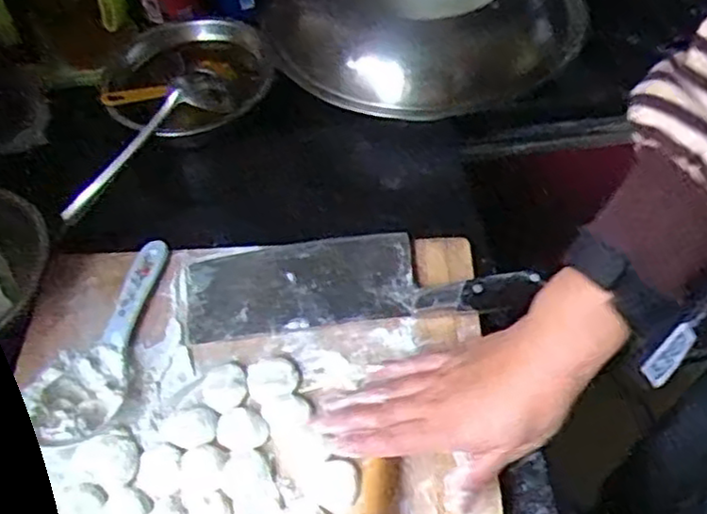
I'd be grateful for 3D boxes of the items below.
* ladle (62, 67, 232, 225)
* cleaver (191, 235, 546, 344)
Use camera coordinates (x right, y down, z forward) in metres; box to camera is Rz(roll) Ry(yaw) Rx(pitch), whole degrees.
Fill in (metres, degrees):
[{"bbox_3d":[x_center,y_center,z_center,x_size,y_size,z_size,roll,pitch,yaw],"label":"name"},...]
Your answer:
[{"bbox_3d":[-0.195,-0.103,0.662,0.188,0.040,0.052,-42,61,4],"label":"ladle"},{"bbox_3d":[-0.001,0.013,0.561,0.257,0.024,0.080,-5,55,-1],"label":"cleaver"}]

